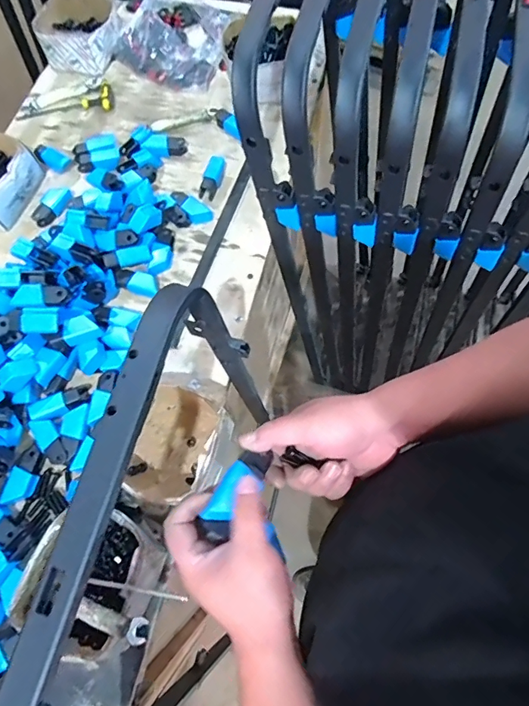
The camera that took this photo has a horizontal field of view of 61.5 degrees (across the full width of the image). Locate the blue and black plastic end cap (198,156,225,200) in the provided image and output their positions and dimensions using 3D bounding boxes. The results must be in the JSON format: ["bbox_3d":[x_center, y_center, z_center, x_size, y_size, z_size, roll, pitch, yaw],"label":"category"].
[{"bbox_3d":[-0.096,-0.332,0.833,0.035,0.021,0.092,10,69,6],"label":"blue and black plastic end cap"}]

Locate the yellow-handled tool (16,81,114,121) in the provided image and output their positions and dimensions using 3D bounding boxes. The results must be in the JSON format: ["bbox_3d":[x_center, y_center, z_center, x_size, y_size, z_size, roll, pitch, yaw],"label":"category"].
[{"bbox_3d":[-0.424,-0.529,0.939,0.199,0.027,0.056,-7,68,-1],"label":"yellow-handled tool"}]

